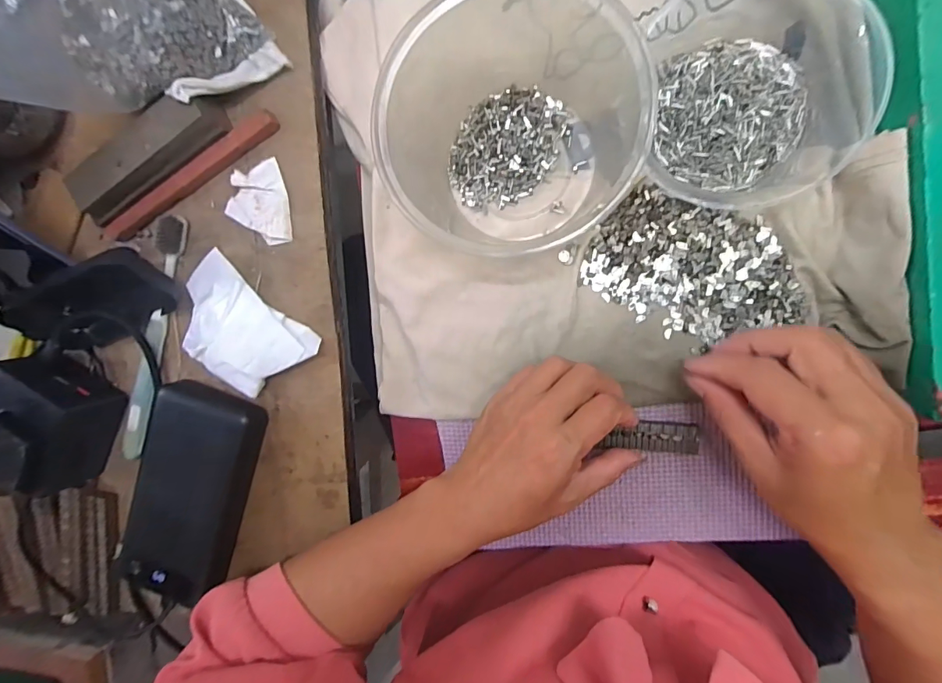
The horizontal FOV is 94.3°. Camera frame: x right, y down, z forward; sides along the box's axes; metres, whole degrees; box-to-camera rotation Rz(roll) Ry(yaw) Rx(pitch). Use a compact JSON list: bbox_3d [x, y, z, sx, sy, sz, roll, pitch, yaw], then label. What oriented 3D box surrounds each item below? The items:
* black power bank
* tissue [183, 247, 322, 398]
[{"bbox_3d":[-0.202,0.111,0.310,0.071,0.020,0.160,19,99,8],"label":"black power bank"},{"bbox_3d":[-0.159,-0.005,0.296,0.101,0.018,0.067,39,101,4],"label":"tissue"}]

